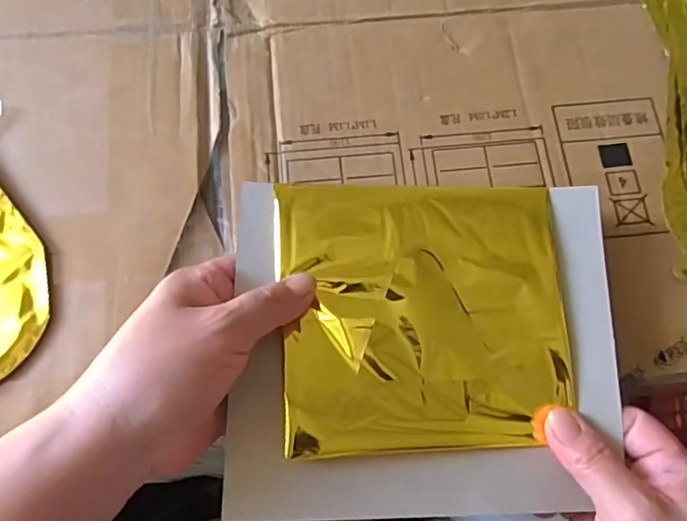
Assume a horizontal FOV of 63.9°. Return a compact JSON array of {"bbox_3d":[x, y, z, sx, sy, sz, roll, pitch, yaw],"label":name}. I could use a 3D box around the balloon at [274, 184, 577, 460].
[{"bbox_3d":[0.042,0.025,0.276,0.142,0.012,0.133,-1,73,-8],"label":"balloon"}]

